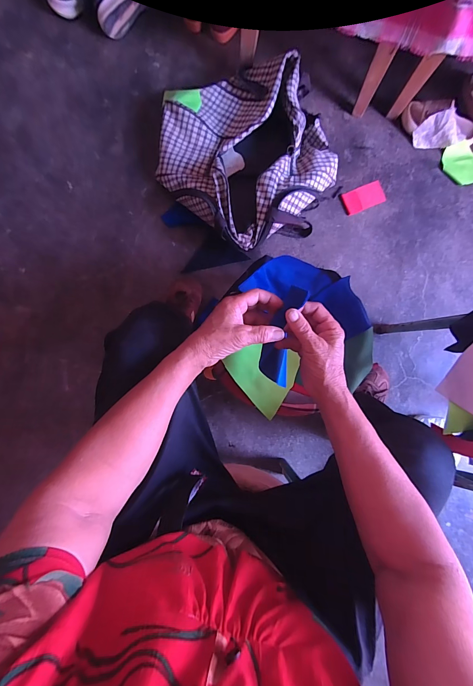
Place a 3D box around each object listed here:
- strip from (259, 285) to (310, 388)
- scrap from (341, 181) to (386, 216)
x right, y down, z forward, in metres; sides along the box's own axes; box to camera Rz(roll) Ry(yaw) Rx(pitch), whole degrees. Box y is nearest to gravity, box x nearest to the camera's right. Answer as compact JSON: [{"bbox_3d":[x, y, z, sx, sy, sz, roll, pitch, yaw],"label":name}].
[{"bbox_3d":[0.059,-0.006,0.415,0.046,0.029,0.147,7,117,-5],"label":"strip"},{"bbox_3d":[0.359,-0.409,0.853,0.125,0.007,0.061,-25,88,-6],"label":"scrap"}]

